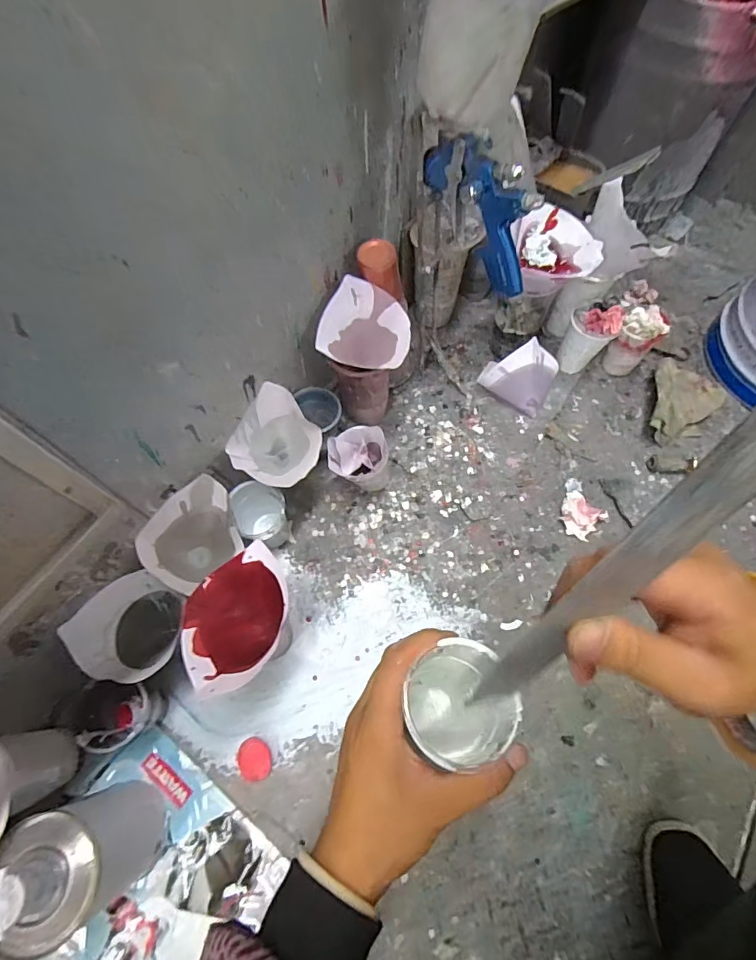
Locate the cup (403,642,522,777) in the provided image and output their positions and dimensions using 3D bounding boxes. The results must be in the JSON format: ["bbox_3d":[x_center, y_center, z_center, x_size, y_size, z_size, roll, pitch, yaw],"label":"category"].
[{"bbox_3d":[0.049,0.154,0.323,0.066,0.097,0.070,0,67,-1],"label":"cup"}]

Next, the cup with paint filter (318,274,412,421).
[{"bbox_3d":[-0.017,-0.162,0.653,0.110,0.196,0.109,0,67,-1],"label":"cup with paint filter"}]

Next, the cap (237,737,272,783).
[{"bbox_3d":[-0.143,0.326,0.543,0.034,0.019,0.045,-25,70,-11],"label":"cap"}]

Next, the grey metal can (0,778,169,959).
[{"bbox_3d":[-0.275,0.354,0.434,0.088,0.189,0.101,-24,70,-11],"label":"grey metal can"}]

